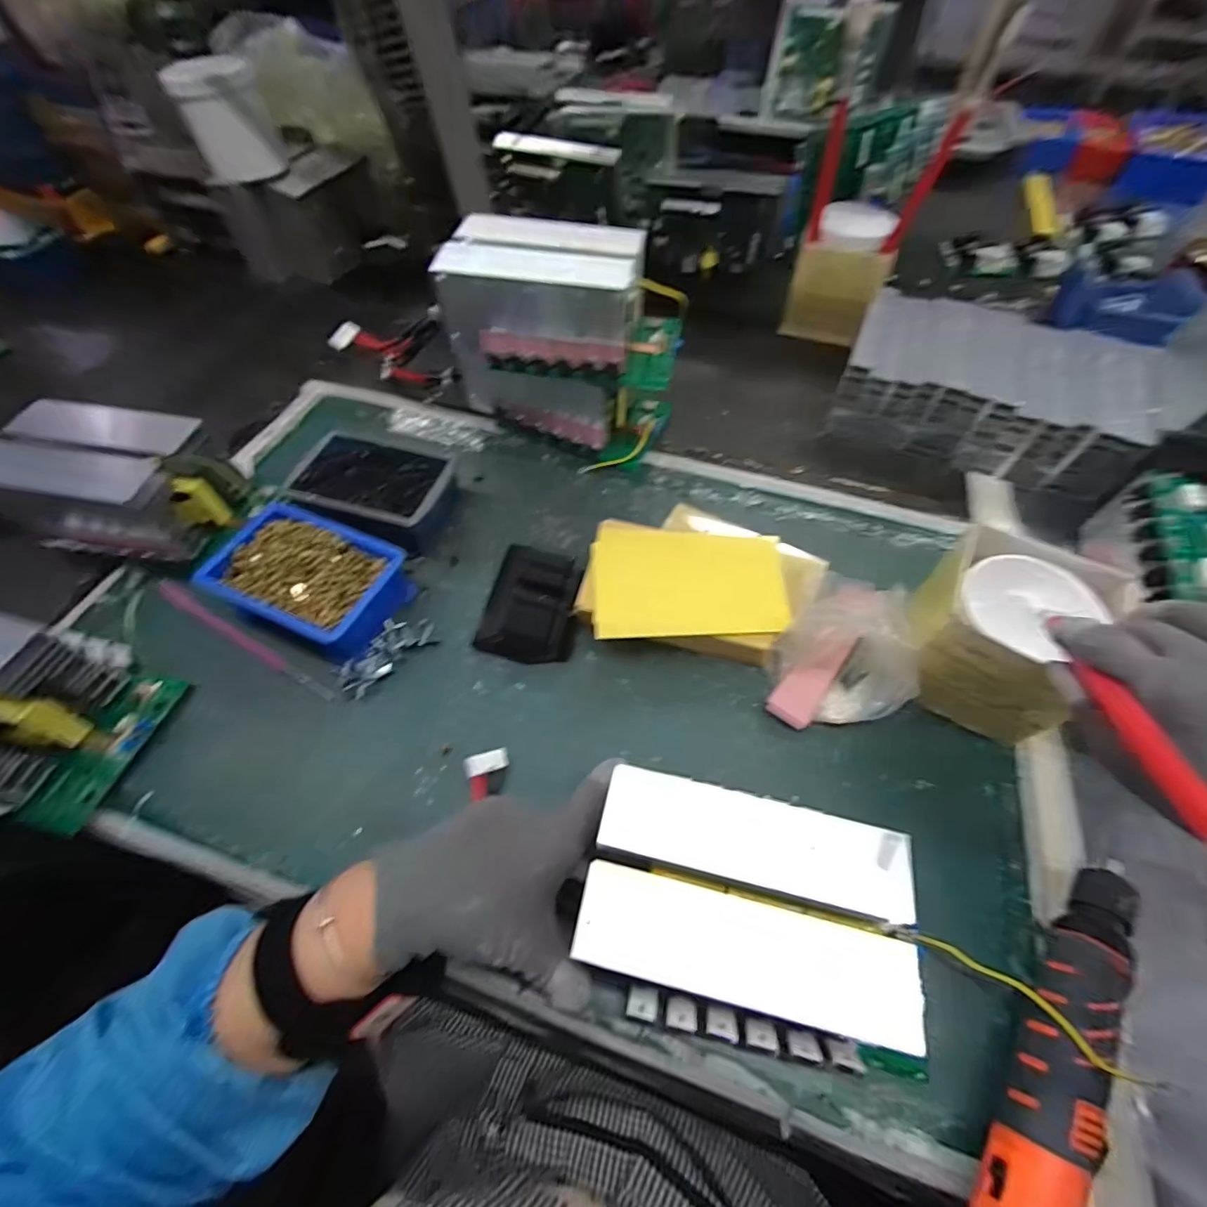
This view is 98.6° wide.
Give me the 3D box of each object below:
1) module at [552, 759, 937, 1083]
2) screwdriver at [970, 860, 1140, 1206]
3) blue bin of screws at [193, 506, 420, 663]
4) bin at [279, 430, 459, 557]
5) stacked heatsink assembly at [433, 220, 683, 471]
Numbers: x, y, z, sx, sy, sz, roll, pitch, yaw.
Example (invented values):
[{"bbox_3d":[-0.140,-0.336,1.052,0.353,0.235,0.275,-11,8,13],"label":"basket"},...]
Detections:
[{"bbox_3d":[0.091,0.184,0.305,0.201,0.075,0.125,10,60,5],"label":"module"},{"bbox_3d":[0.257,0.251,0.292,0.051,0.036,0.250,34,65,17],"label":"screwdriver"},{"bbox_3d":[-0.253,-0.021,0.450,0.153,0.044,0.103,21,62,11],"label":"blue bin of screws"},{"bbox_3d":[-0.222,-0.106,0.510,0.147,0.051,0.108,17,61,9],"label":"bin"},{"bbox_3d":[-0.037,-0.262,0.537,0.216,0.183,0.129,20,62,10],"label":"stacked heatsink assembly"}]

